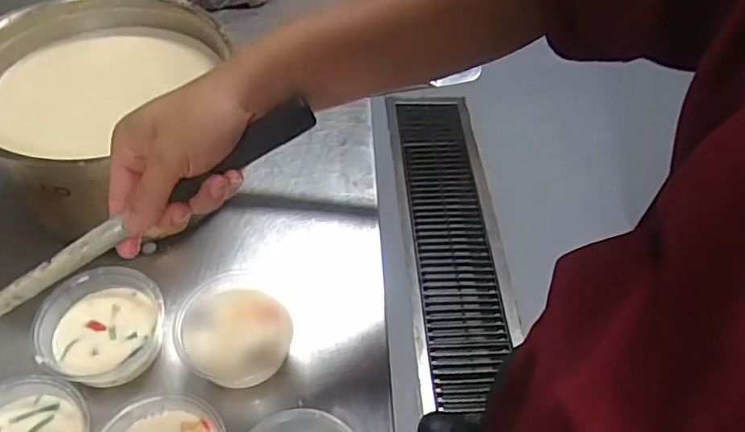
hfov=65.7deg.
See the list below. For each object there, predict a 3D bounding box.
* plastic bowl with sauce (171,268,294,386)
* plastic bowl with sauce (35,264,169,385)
[{"bbox_3d":[-0.122,0.103,0.520,0.094,0.052,0.096,1,52,-2],"label":"plastic bowl with sauce"},{"bbox_3d":[-0.236,0.099,0.504,0.100,0.069,0.097,2,54,-2],"label":"plastic bowl with sauce"}]

